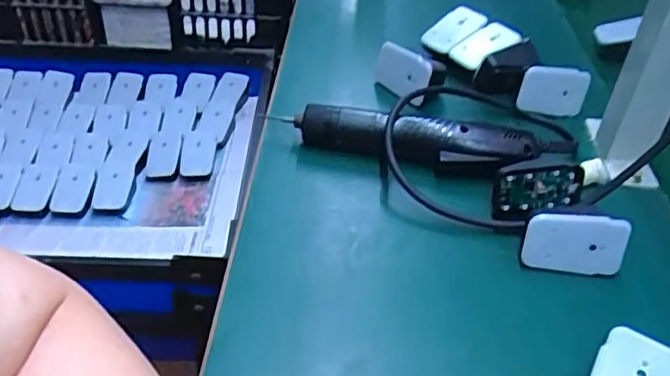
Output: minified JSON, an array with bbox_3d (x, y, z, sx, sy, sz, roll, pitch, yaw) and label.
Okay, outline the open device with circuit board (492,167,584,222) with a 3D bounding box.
[{"bbox_3d":[0.158,0.004,0.470,0.070,0.040,0.012,-3,41,-9],"label":"open device with circuit board"}]

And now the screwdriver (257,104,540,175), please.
[{"bbox_3d":[0.054,-0.038,0.511,0.214,0.044,0.033,9,40,5],"label":"screwdriver"}]

